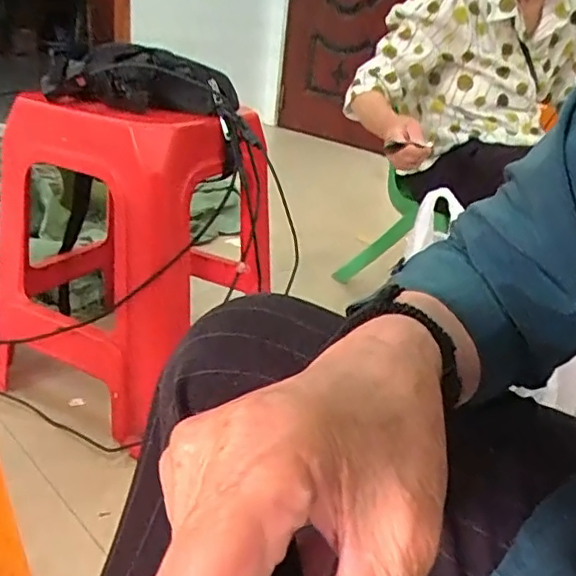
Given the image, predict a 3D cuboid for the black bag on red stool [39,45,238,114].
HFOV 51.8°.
[{"bbox_3d":[-0.211,-0.301,0.857,0.269,0.085,0.132,0,25,-16],"label":"black bag on red stool"}]

